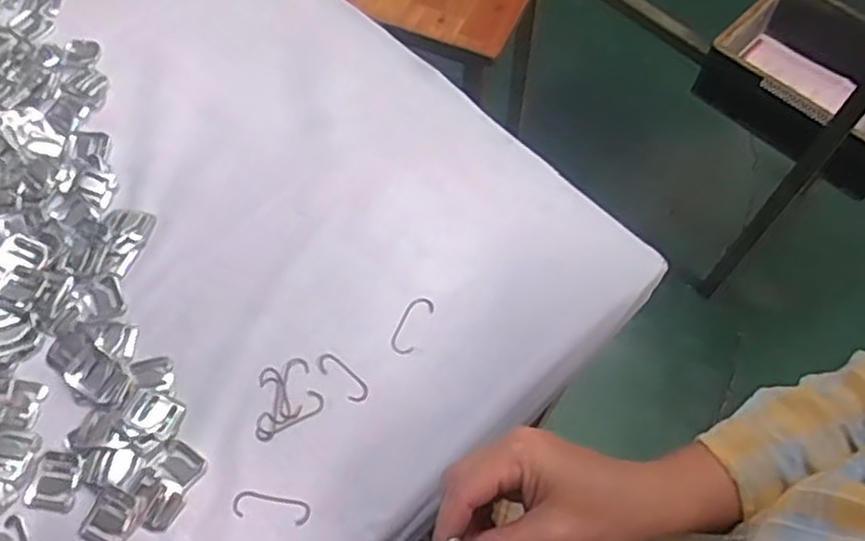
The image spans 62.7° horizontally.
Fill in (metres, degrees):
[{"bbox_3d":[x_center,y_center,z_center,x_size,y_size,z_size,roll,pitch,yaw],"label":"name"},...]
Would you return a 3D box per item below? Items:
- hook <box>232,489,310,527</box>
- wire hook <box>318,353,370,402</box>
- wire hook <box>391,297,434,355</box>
[{"bbox_3d":[-0.102,0.149,0.447,0.048,0.004,0.016,9,61,3],"label":"hook"},{"bbox_3d":[-0.062,0.073,0.493,0.044,0.004,0.016,41,67,19],"label":"wire hook"},{"bbox_3d":[-0.015,0.039,0.514,0.018,0.004,0.047,23,62,11],"label":"wire hook"}]

